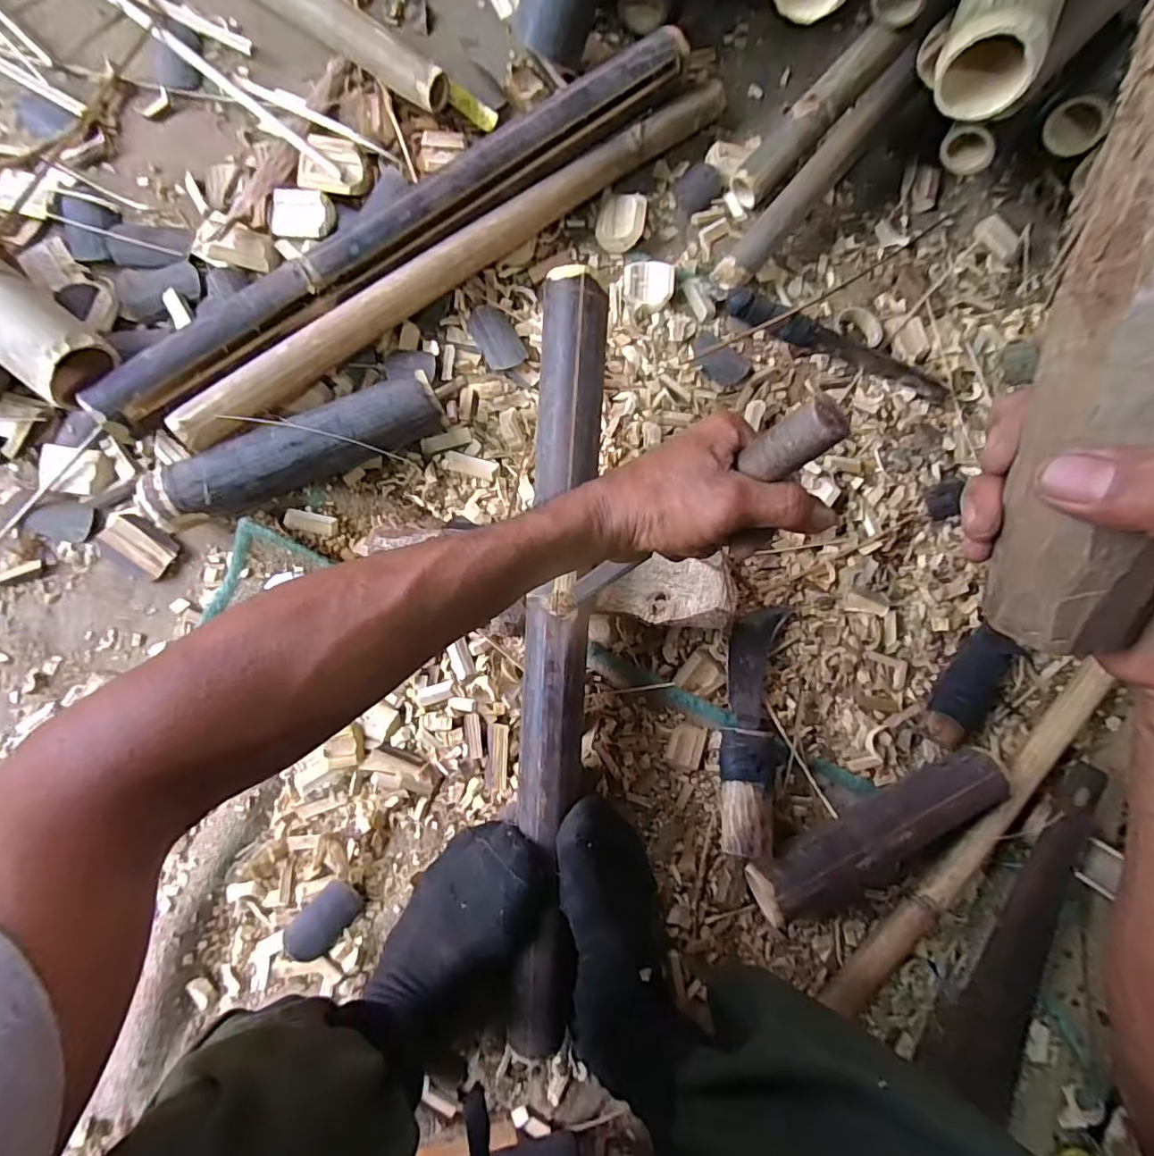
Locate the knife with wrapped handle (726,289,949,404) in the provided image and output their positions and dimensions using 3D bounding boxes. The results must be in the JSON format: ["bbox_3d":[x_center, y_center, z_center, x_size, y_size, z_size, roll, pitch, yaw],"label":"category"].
[{"bbox_3d":[0.282,-0.249,0.582,0.258,0.036,0.036,20,83,-3],"label":"knife with wrapped handle"}]

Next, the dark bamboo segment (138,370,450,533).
[{"bbox_3d":[-0.254,-0.117,0.507,0.264,0.056,0.058,-21,87,-7],"label":"dark bamboo segment"}]

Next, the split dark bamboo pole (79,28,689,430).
[{"bbox_3d":[-0.155,-0.340,0.514,0.638,0.029,0.046,-38,89,-8],"label":"split dark bamboo pole"}]

